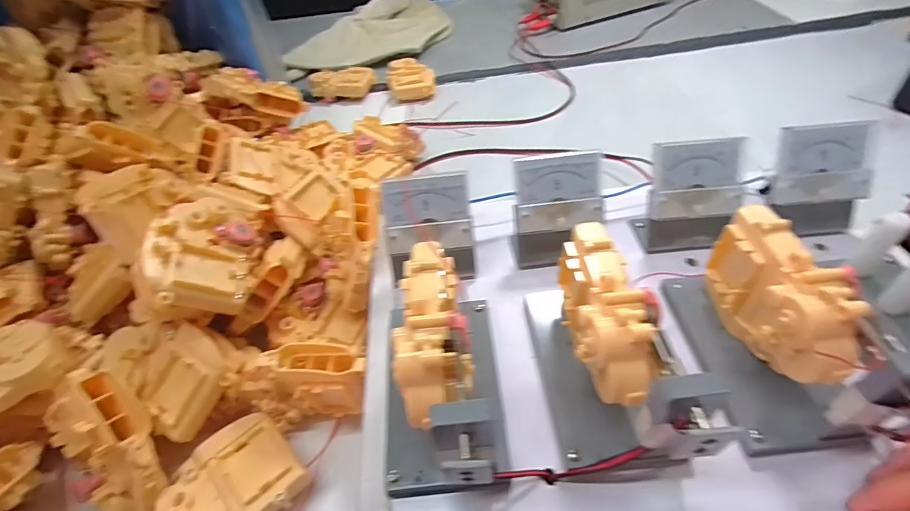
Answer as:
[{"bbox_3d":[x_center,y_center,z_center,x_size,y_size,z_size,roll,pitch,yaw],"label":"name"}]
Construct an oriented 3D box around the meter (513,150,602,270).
[{"bbox_3d":[0.077,-0.034,0.326,0.063,0.068,0.048,-4,47,3],"label":"meter"}]

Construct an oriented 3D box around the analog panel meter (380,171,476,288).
[{"bbox_3d":[-0.018,-0.018,0.320,0.062,0.069,0.043,-7,47,0],"label":"analog panel meter"}]

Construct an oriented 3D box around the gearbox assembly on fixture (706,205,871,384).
[{"bbox_3d":[0.181,0.030,0.251,0.035,0.077,0.096,-7,47,0],"label":"gearbox assembly on fixture"}]

